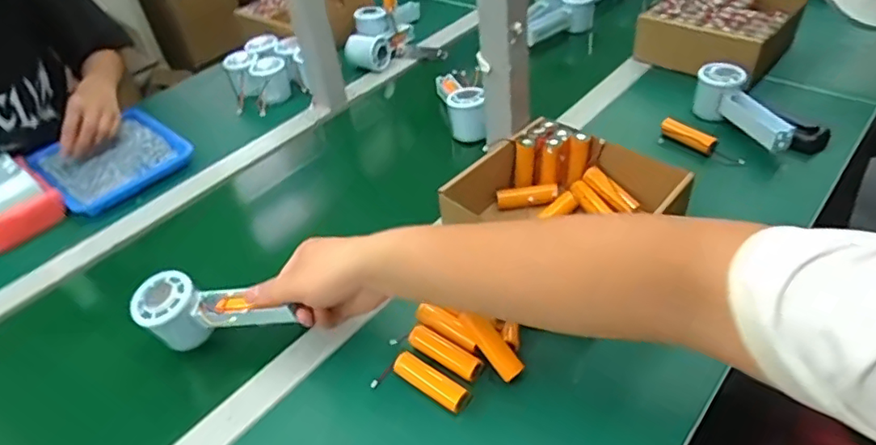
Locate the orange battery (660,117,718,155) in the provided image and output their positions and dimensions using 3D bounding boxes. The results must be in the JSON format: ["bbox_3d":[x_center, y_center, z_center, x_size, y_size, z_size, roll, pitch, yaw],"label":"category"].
[{"bbox_3d":[0.318,-0.111,0.726,0.017,0.021,0.076,-31,47,-23],"label":"orange battery"}]

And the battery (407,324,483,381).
[{"bbox_3d":[0.006,0.119,0.529,0.072,0.017,0.020,22,50,29],"label":"battery"}]

